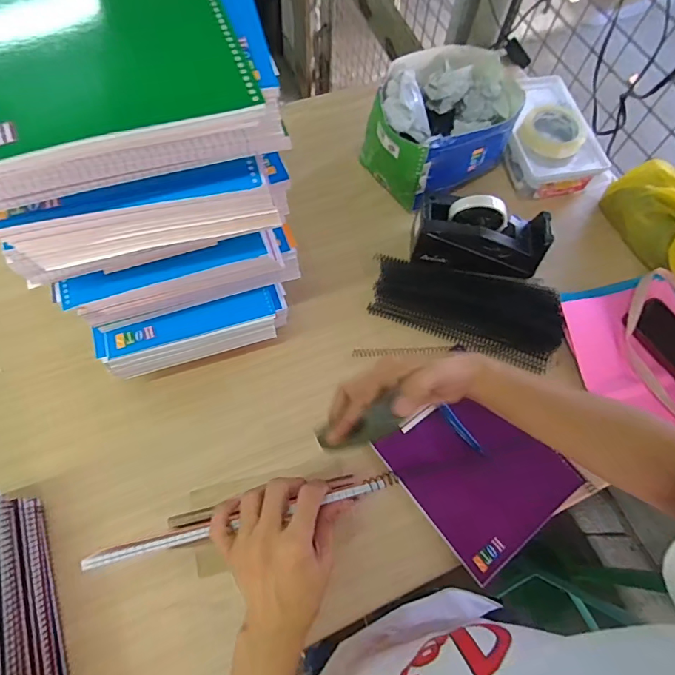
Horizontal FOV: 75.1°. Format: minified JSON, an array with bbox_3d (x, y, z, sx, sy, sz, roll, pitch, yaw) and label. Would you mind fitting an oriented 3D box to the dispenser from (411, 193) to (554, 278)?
[{"bbox_3d":[0.212,-0.151,0.663,0.197,0.091,0.086,8,67,0],"label":"dispenser"}]

